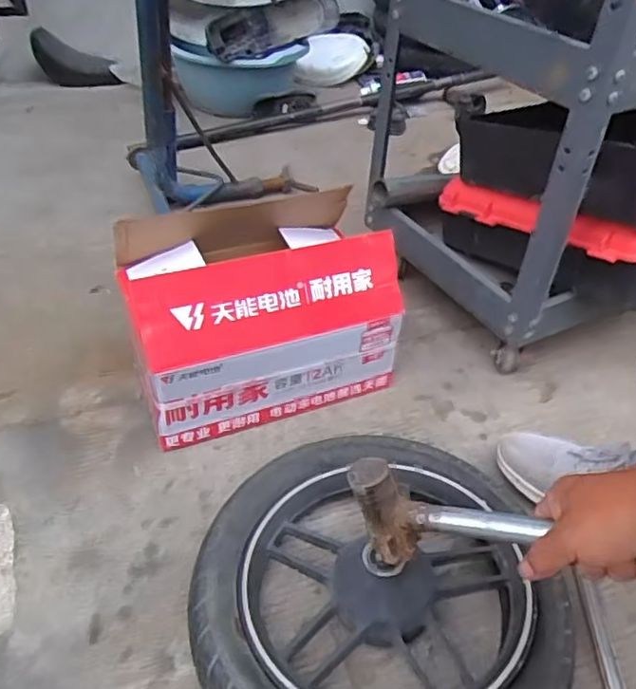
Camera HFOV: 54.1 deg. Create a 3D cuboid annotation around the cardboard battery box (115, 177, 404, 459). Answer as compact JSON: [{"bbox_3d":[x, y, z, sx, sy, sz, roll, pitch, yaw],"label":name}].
[{"bbox_3d":[-0.082,-0.050,0.805,0.309,0.219,0.213,-14,45,-21],"label":"cardboard battery box"}]

